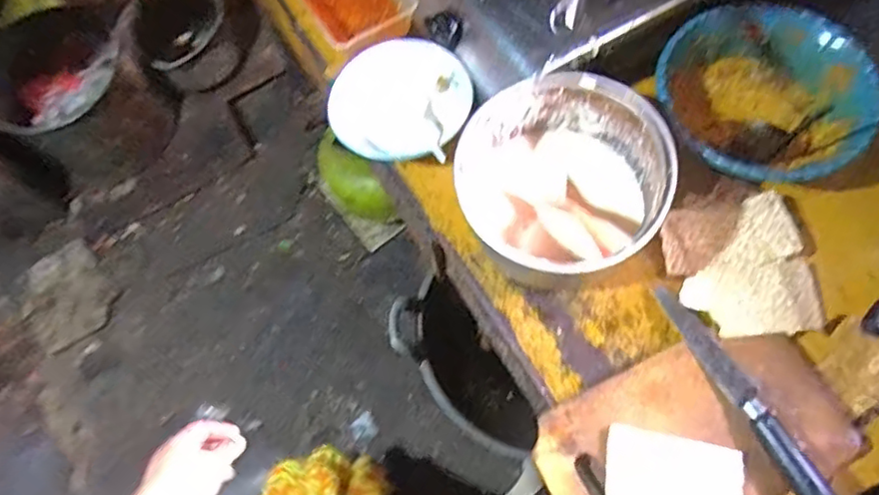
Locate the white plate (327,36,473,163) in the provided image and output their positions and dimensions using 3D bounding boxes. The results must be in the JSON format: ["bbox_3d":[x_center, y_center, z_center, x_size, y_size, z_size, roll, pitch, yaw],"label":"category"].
[{"bbox_3d":[-0.046,-0.172,0.724,0.147,0.015,0.153,0,84,-3],"label":"white plate"}]

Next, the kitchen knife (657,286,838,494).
[{"bbox_3d":[0.279,0.135,0.578,0.028,0.019,0.243,-23,55,-7],"label":"kitchen knife"}]

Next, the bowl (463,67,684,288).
[{"bbox_3d":[0.126,-0.063,0.640,0.185,0.118,0.201,-1,69,2],"label":"bowl"}]

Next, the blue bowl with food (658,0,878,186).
[{"bbox_3d":[0.348,-0.159,0.683,0.209,0.080,0.211,-1,69,2],"label":"blue bowl with food"}]

